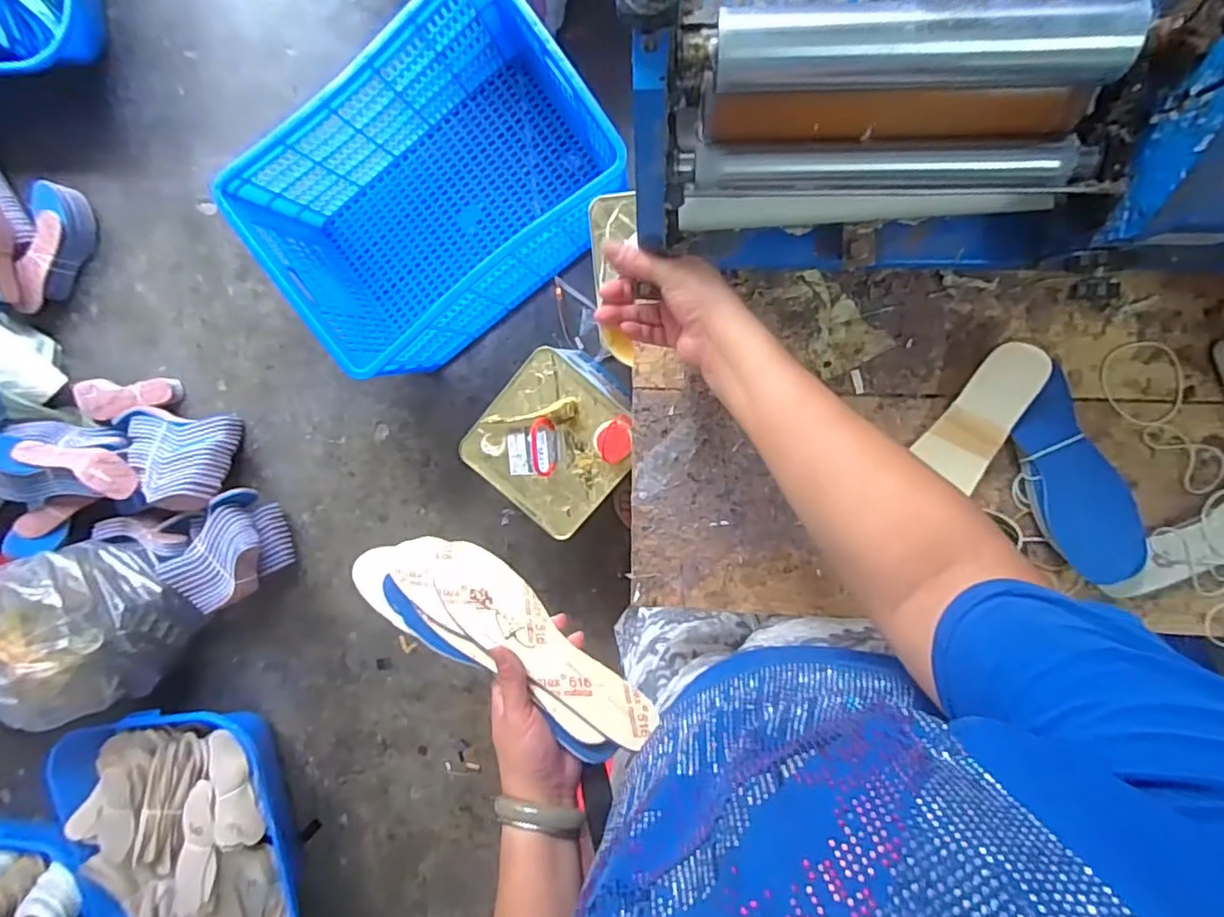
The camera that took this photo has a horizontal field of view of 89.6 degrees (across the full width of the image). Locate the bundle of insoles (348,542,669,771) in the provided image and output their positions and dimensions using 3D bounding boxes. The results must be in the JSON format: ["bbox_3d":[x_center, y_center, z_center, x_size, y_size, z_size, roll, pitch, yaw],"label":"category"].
[{"bbox_3d":[-0.084,0.146,0.514,0.268,0.084,0.023,34,136,9],"label":"bundle of insoles"}]

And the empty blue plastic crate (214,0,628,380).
[{"bbox_3d":[-0.308,-0.482,1.153,0.579,0.321,0.398,-36,94,9],"label":"empty blue plastic crate"}]

